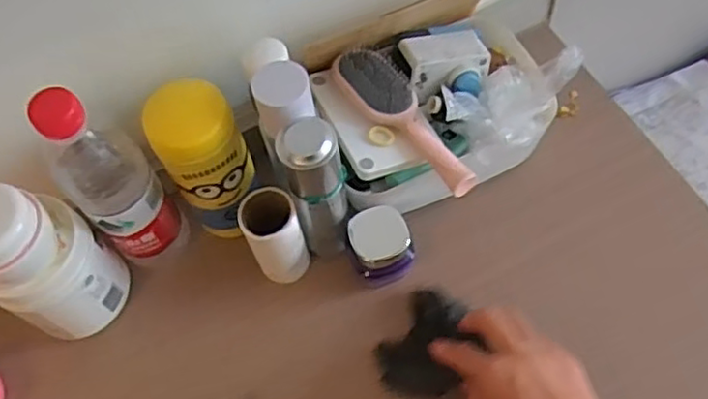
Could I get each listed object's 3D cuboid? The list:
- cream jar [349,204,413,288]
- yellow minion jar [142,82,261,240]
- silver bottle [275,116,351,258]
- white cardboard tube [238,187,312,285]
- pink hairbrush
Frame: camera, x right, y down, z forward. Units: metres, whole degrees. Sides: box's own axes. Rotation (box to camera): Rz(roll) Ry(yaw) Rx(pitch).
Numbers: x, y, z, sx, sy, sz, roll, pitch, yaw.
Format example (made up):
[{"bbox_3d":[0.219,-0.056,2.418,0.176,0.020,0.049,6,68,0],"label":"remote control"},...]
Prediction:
[{"bbox_3d":[0.021,0.043,0.576,0.053,0.061,0.051,-20,62,-8],"label":"cream jar"},{"bbox_3d":[-0.118,-0.023,0.555,0.070,0.172,0.054,-20,60,-7],"label":"yellow minion jar"},{"bbox_3d":[-0.028,-0.002,0.532,0.046,0.165,0.038,-9,61,-2],"label":"silver bottle"},{"bbox_3d":[-0.065,0.033,0.556,0.047,0.100,0.048,-22,62,-9],"label":"white cardboard tube"},{"bbox_3d":[0.043,-0.069,0.559,0.053,0.028,0.164,-32,61,-13],"label":"pink hairbrush"}]

